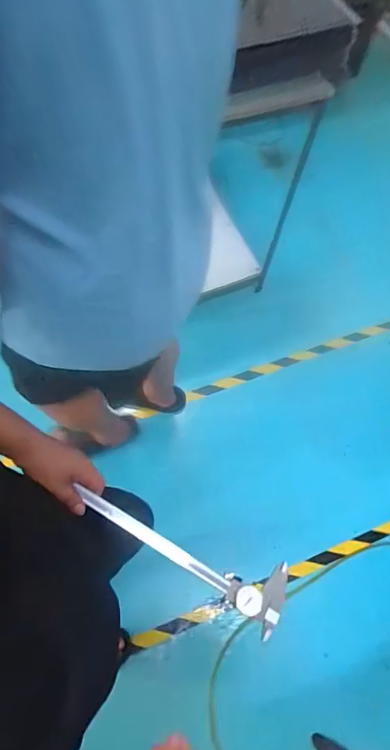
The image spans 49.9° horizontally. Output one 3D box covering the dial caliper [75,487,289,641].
[{"bbox_3d":[-0.014,0.234,0.565,0.304,0.025,0.081,30,66,0],"label":"dial caliper"}]

